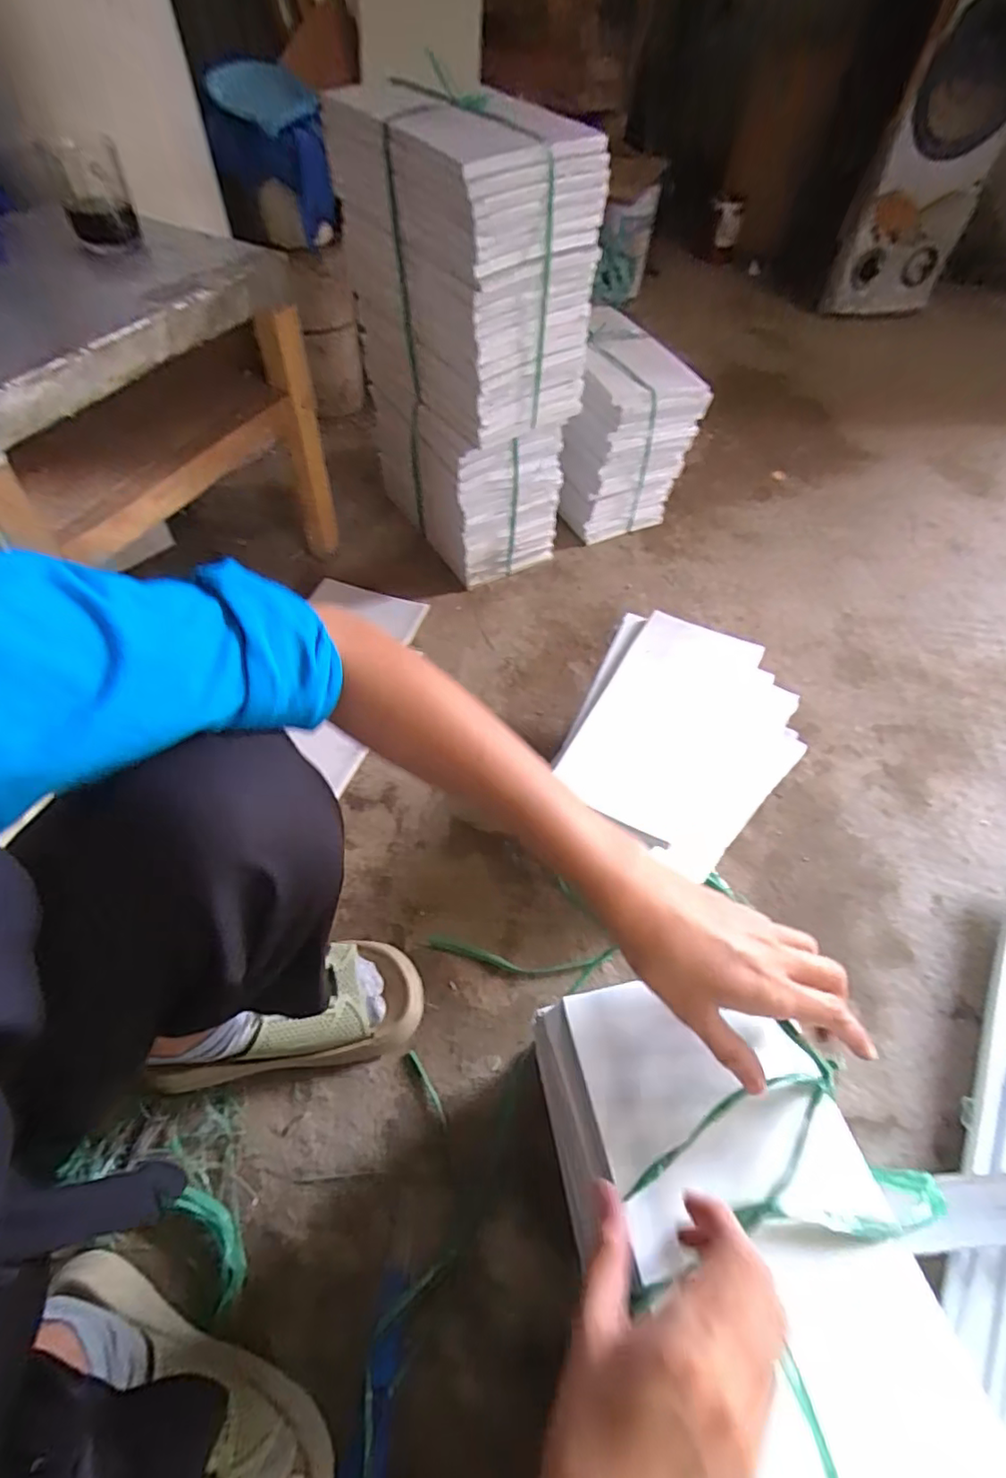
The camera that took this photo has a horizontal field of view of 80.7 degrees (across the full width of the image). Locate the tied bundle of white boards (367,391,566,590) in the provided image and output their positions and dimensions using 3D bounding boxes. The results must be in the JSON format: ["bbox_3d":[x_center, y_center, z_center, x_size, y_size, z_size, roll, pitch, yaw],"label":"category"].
[{"bbox_3d":[-0.058,-0.410,0.899,0.165,0.227,0.282,-23,60,-18],"label":"tied bundle of white boards"}]

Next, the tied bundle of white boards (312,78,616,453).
[{"bbox_3d":[-0.056,-0.560,0.701,0.176,0.259,0.326,-28,61,-20],"label":"tied bundle of white boards"}]

